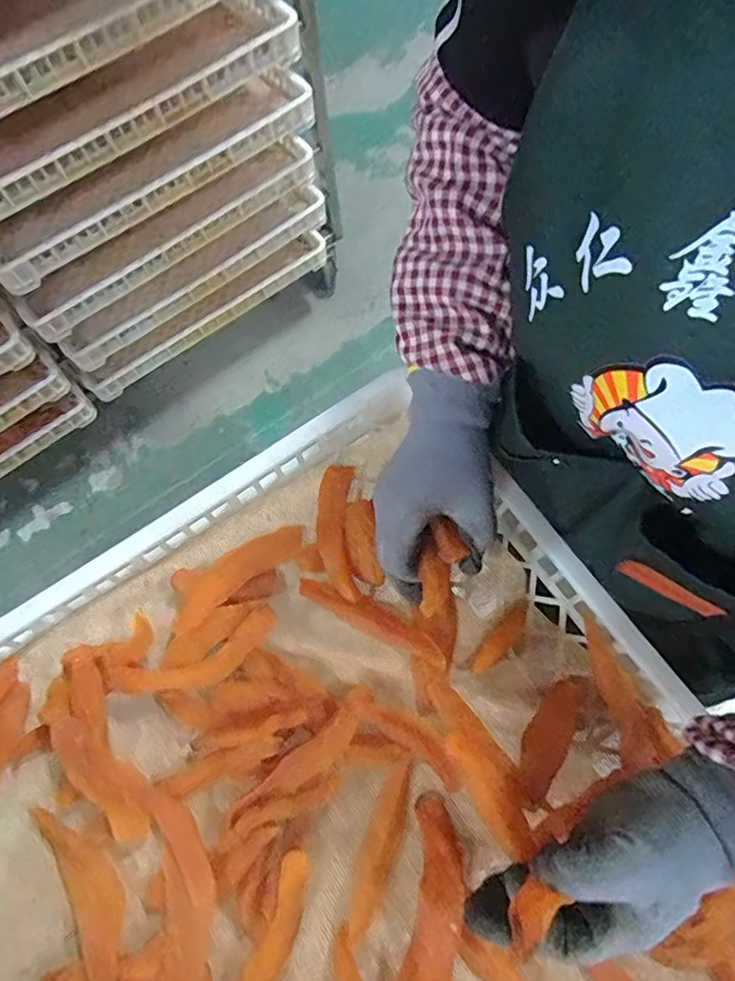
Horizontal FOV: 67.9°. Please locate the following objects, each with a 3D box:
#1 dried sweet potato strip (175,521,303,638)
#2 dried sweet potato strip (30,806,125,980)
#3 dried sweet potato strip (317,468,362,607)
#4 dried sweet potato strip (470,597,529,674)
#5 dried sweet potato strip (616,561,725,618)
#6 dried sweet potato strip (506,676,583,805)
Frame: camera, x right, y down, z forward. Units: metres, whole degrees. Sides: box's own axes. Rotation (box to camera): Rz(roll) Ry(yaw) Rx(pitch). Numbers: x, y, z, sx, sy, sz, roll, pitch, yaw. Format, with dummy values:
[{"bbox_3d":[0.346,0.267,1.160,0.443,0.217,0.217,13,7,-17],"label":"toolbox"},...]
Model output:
[{"bbox_3d":[-0.105,0.064,0.444,0.122,0.006,0.034,-37,73,-26],"label":"dried sweet potato strip"},{"bbox_3d":[-0.188,0.278,0.373,0.034,0.015,0.135,-29,73,-9],"label":"dried sweet potato strip"},{"bbox_3d":[-0.025,0.033,0.454,0.031,0.020,0.118,-3,71,0],"label":"dried sweet potato strip"},{"bbox_3d":[0.103,0.109,0.415,0.017,0.008,0.085,43,45,14],"label":"dried sweet potato strip"},{"bbox_3d":[0.189,0.062,0.342,0.061,0.020,0.006,30,74,11],"label":"dried sweet potato strip"},{"bbox_3d":[0.126,0.171,0.383,0.027,0.011,0.107,40,43,13],"label":"dried sweet potato strip"}]

